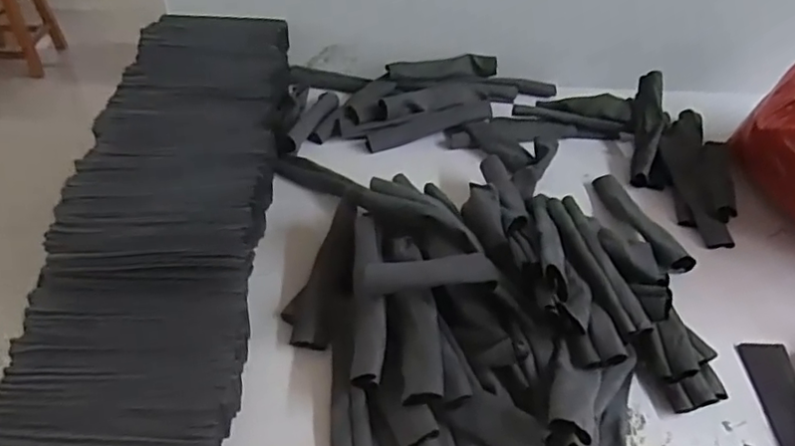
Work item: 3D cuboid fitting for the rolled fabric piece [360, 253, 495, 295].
[{"bbox_3d":[0.030,0.048,0.575,0.120,0.020,0.037,-7,40,9],"label":"rolled fabric piece"}]

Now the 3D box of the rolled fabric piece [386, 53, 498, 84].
[{"bbox_3d":[0.073,-0.242,0.961,0.174,0.028,0.032,-10,43,-14],"label":"rolled fabric piece"}]

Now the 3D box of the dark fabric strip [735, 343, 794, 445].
[{"bbox_3d":[0.370,0.177,0.581,0.050,0.013,0.148,3,41,-1],"label":"dark fabric strip"}]

